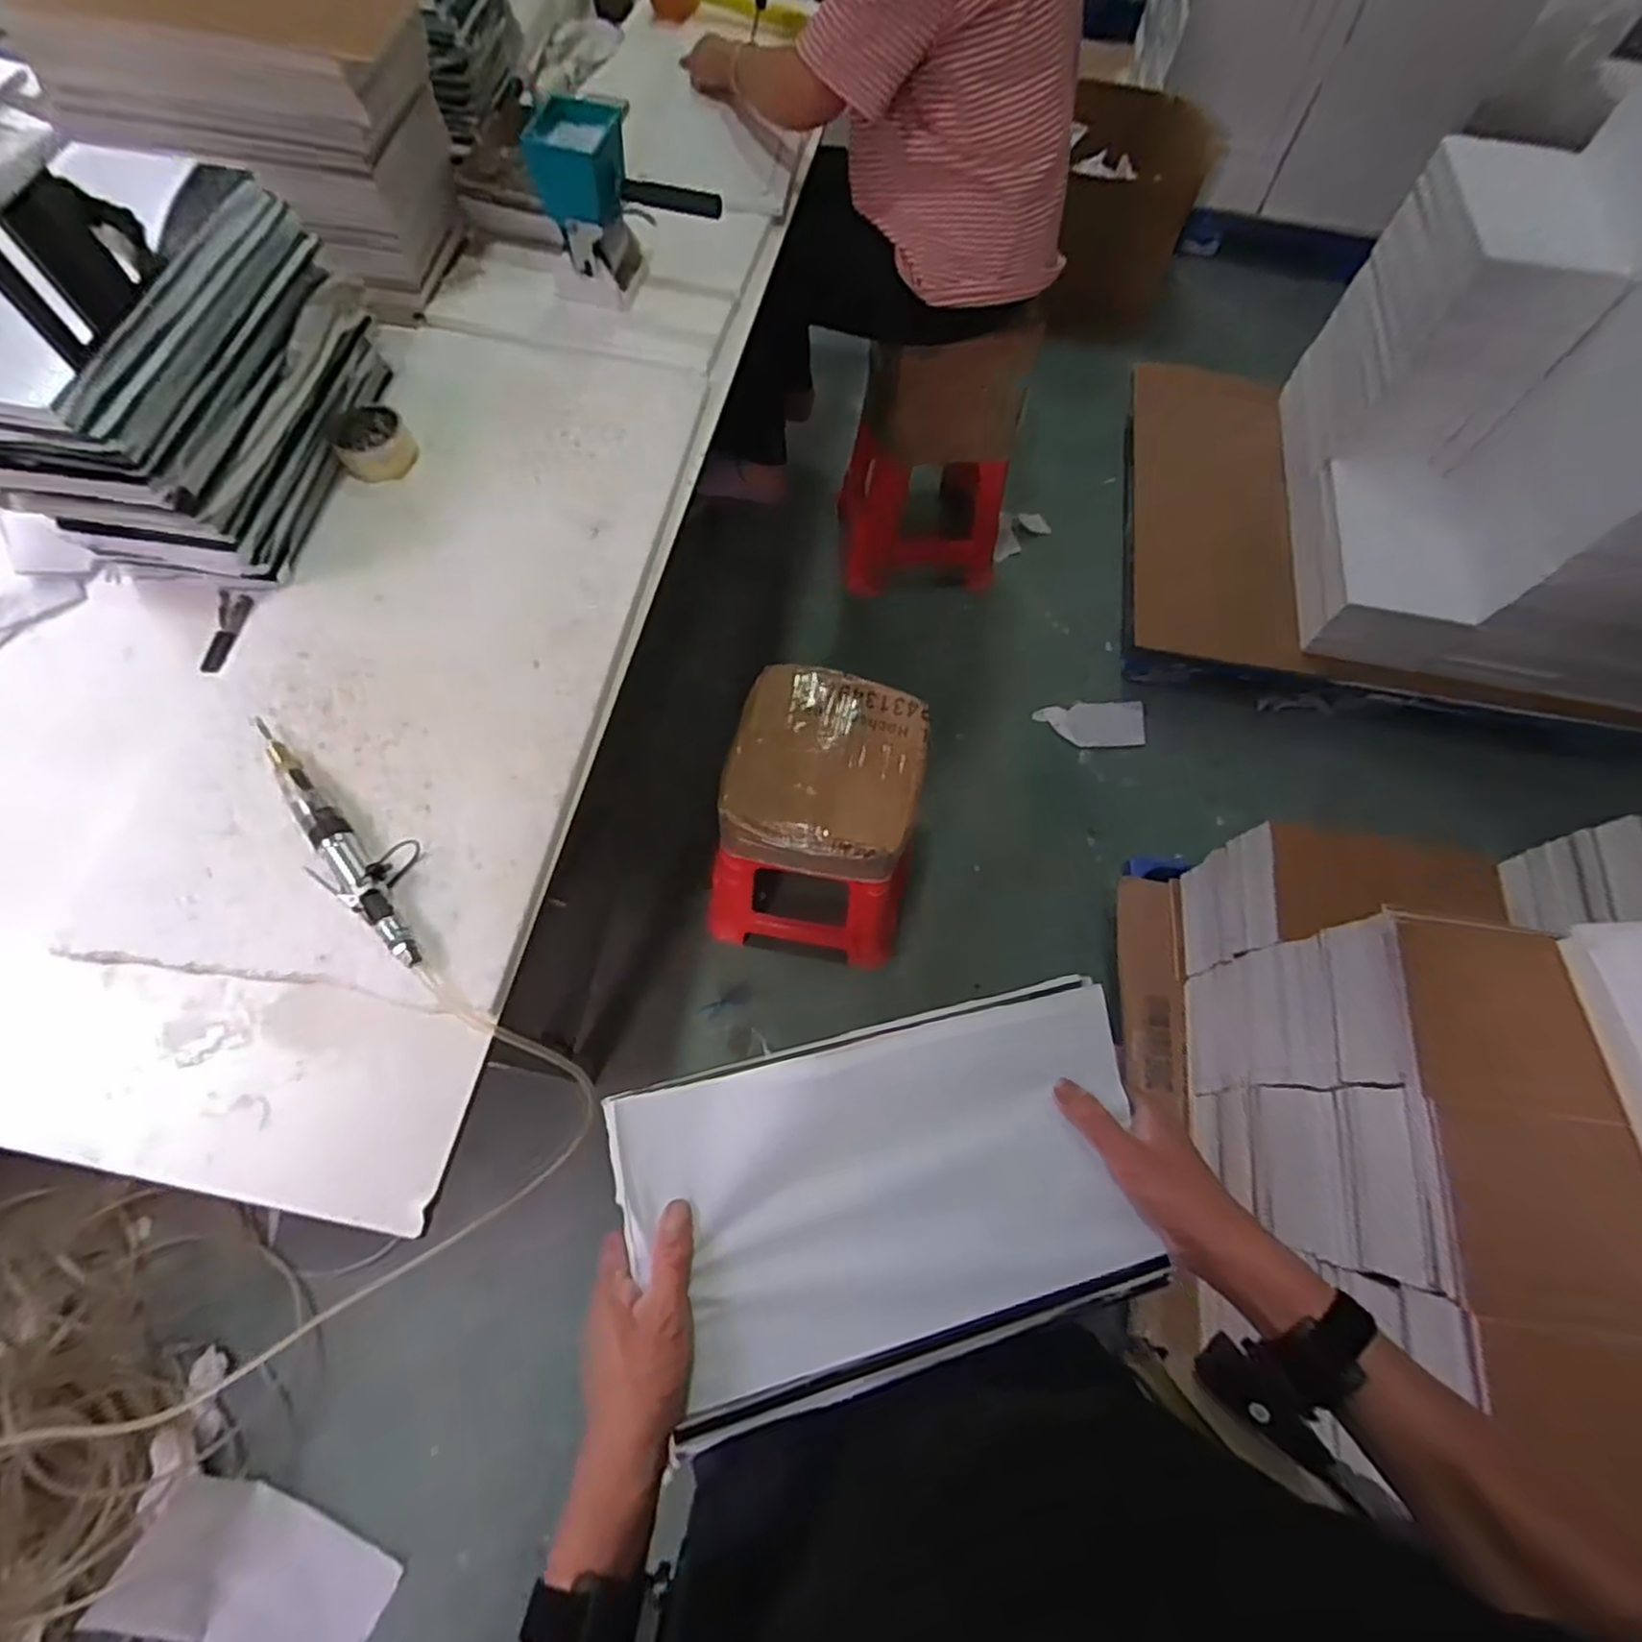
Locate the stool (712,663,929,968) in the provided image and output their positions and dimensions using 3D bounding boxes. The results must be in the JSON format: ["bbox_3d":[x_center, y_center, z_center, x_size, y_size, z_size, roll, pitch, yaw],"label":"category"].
[{"bbox_3d":[0.021,0.020,1.356,0.330,0.539,0.350,10,67,2],"label":"stool"}]

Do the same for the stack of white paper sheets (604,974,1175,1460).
[{"bbox_3d":[0.068,0.252,0.522,0.352,0.043,0.206,-14,68,-8],"label":"stack of white paper sheets"}]

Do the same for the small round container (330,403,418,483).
[{"bbox_3d":[-0.533,-0.451,0.888,0.083,0.039,0.091,-31,71,-14],"label":"small round container"}]

